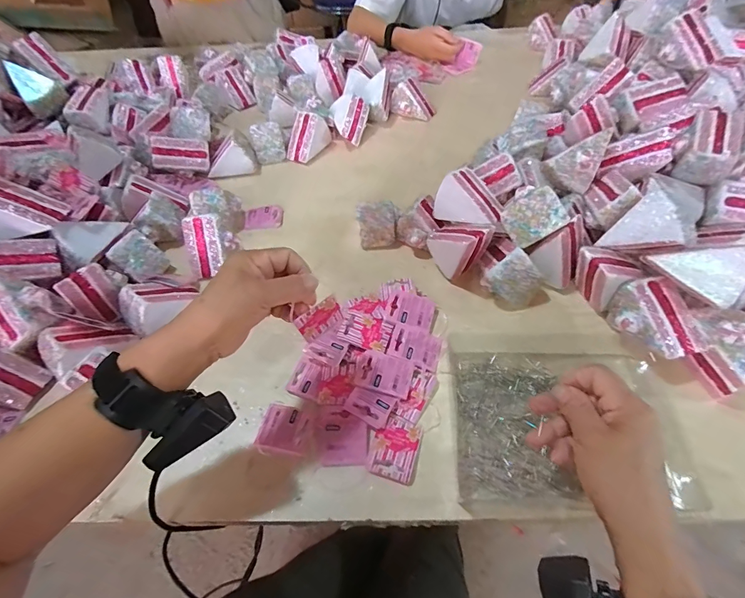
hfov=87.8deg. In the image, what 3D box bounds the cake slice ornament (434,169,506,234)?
[{"bbox_3d":[0.125,-0.118,0.508,0.049,0.061,0.088,-26,72,-42],"label":"cake slice ornament"}]

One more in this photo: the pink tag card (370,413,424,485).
[{"bbox_3d":[0.024,0.148,0.385,0.043,0.009,0.059,13,54,12],"label":"pink tag card"}]

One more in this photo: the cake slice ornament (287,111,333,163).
[{"bbox_3d":[-0.114,-0.280,0.666,0.047,0.059,0.082,25,57,20],"label":"cake slice ornament"}]

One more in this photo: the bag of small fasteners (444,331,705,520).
[{"bbox_3d":[0.196,0.116,0.398,0.216,0.022,0.185,1,52,3],"label":"bag of small fasteners"}]

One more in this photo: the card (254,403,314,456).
[{"bbox_3d":[-0.088,0.131,0.393,0.053,0.006,0.044,9,52,10],"label":"card"}]

